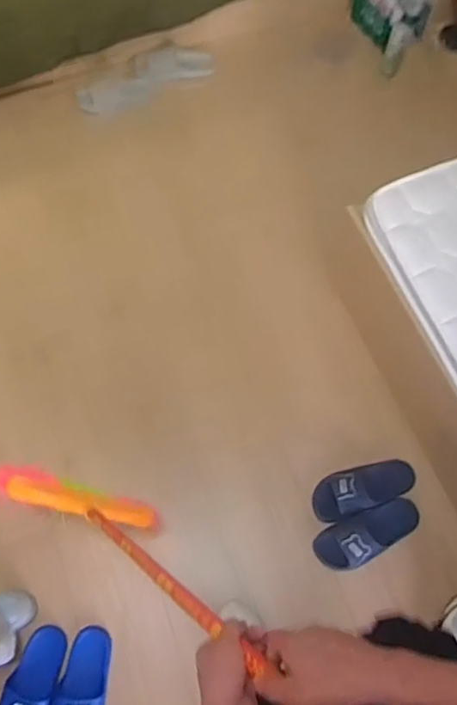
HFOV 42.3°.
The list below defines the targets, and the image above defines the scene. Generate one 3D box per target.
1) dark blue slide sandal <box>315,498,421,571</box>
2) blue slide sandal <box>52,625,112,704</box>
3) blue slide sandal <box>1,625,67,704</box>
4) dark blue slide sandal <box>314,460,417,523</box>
[{"bbox_3d":[0.366,0.456,1.518,0.294,0.066,0.128,-21,69,-9],"label":"dark blue slide sandal"},{"bbox_3d":[-0.341,0.786,1.361,0.110,0.052,0.274,4,67,1],"label":"blue slide sandal"},{"bbox_3d":[-0.452,0.776,1.353,0.109,0.082,0.282,10,67,3],"label":"blue slide sandal"},{"bbox_3d":[0.365,0.360,1.560,0.286,0.074,0.136,-18,68,-8],"label":"dark blue slide sandal"}]

